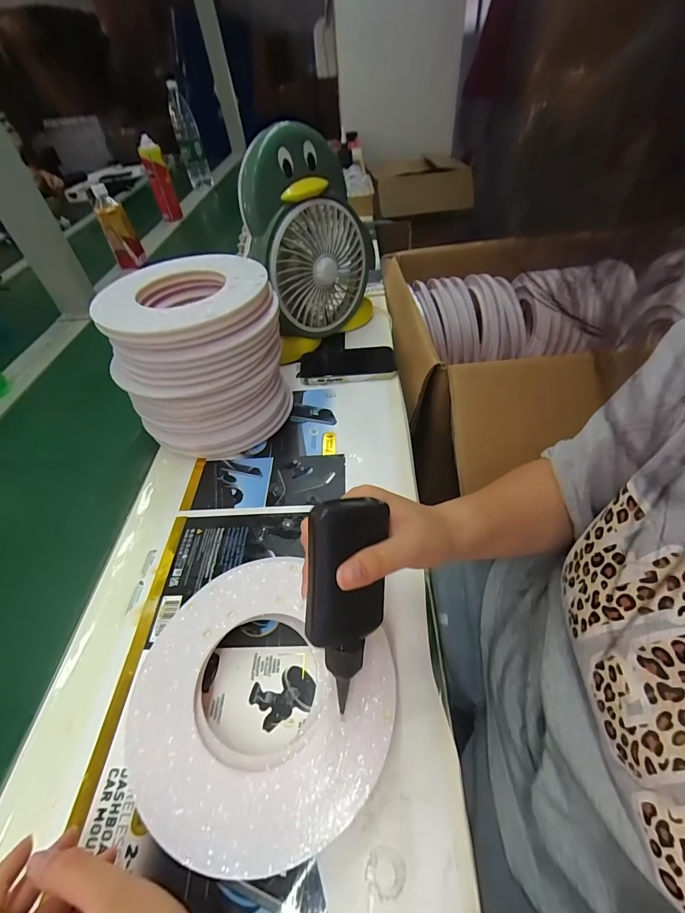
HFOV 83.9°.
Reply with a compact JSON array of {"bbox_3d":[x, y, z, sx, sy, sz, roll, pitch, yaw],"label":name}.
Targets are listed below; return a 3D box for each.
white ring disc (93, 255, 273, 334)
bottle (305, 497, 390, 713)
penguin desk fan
[{"bbox_3d":[-0.183,-0.190,0.433,0.187,0.016,0.182,-3,46,3],"label":"white ring disc"},{"bbox_3d":[-0.001,0.091,0.252,0.057,0.130,0.028,-6,9,-31],"label":"bottle"},{"bbox_3d":[-0.039,-0.317,0.603,0.229,0.293,0.091,-28,50,-20],"label":"penguin desk fan"}]

